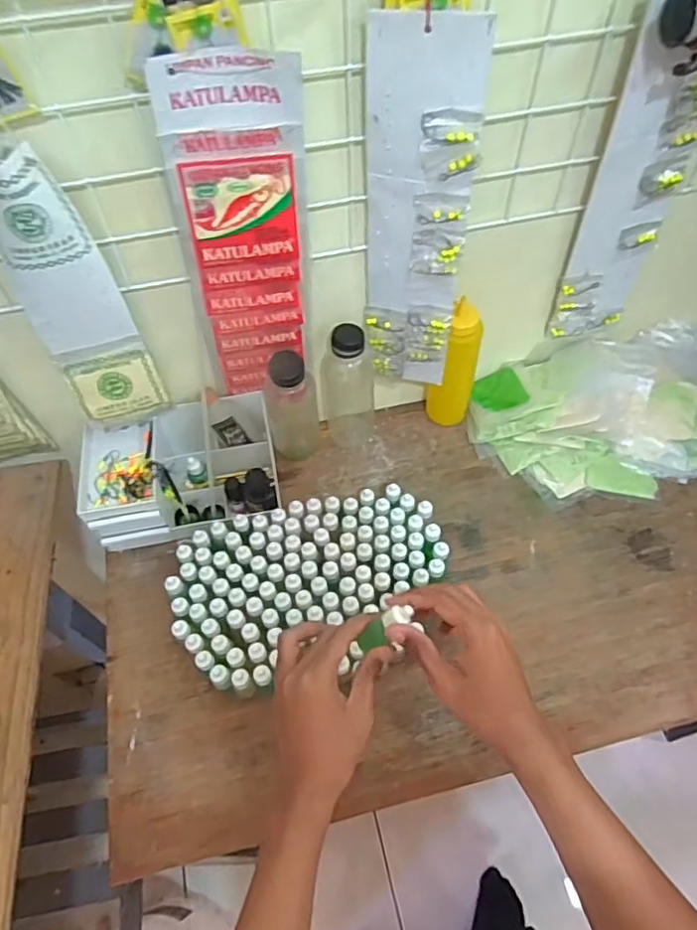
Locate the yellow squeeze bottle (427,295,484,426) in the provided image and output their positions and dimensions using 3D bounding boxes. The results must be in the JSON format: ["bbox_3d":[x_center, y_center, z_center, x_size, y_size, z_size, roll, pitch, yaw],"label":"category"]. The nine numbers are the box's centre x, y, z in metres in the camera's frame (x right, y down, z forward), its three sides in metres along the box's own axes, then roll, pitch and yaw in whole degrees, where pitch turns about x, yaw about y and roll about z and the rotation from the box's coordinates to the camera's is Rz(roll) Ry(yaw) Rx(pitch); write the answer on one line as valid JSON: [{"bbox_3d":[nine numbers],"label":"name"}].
[{"bbox_3d":[0.139,-0.129,0.786,0.058,0.189,0.051,14,58,10],"label":"yellow squeeze bottle"}]

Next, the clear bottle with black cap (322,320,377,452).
[{"bbox_3d":[0.003,-0.098,0.775,0.065,0.196,0.053,-3,56,-1],"label":"clear bottle with black cap"}]

